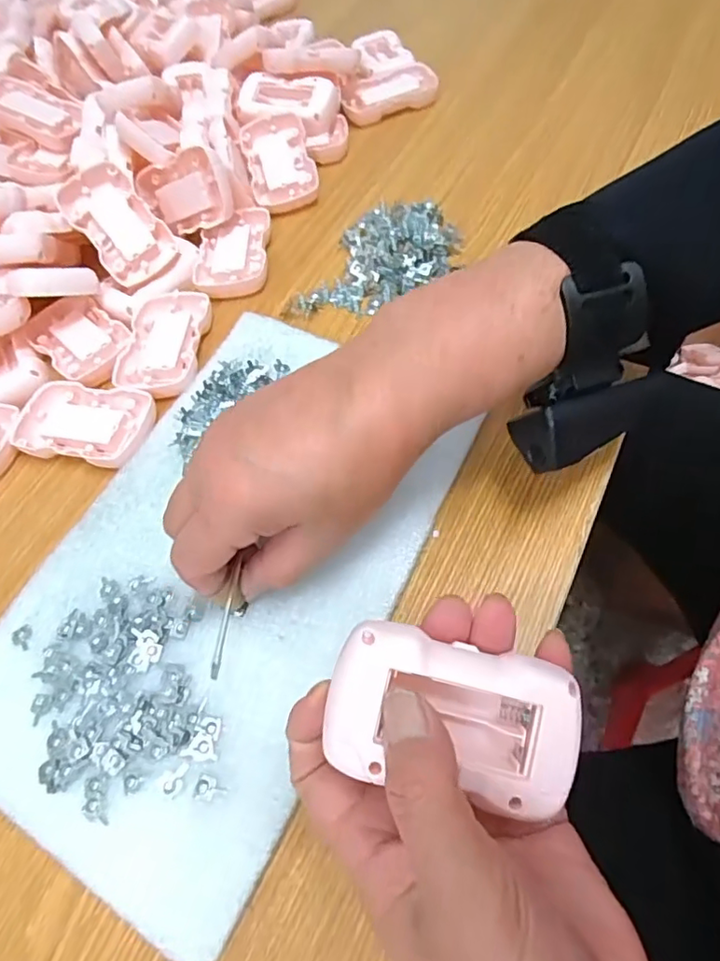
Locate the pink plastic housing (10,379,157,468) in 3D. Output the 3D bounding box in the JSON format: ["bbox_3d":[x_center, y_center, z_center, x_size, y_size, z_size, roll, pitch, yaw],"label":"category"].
[{"bbox_3d":[-0.175,-0.037,0.368,0.088,0.012,0.055,9,61,15],"label":"pink plastic housing"}]

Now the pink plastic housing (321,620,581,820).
[{"bbox_3d":[0.032,0.080,0.203,0.082,0.024,0.049,10,82,2],"label":"pink plastic housing"}]

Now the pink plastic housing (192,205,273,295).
[{"bbox_3d":[-0.097,-0.174,0.437,0.053,0.010,0.089,-7,58,5],"label":"pink plastic housing"}]

